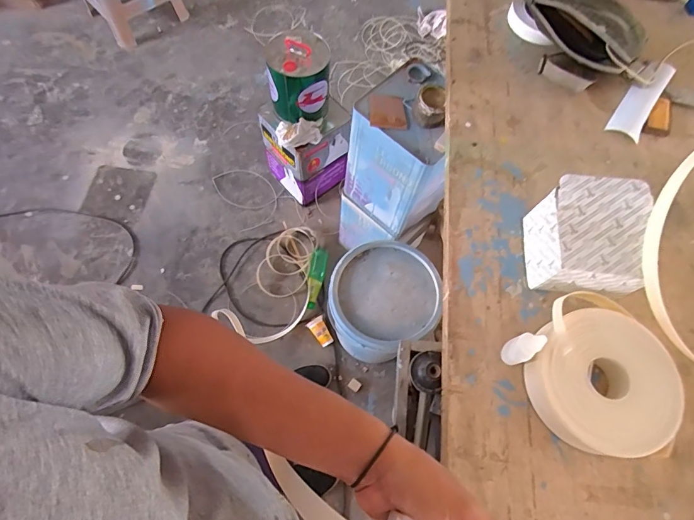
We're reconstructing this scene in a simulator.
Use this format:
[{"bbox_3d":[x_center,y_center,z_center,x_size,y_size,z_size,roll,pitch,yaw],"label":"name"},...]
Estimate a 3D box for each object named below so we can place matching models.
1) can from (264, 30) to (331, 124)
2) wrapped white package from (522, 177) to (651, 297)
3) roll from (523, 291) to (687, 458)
[{"bbox_3d":[-0.152,-0.562,1.241,0.182,0.201,0.188,1,67,-1],"label":"can"},{"bbox_3d":[0.333,-0.028,0.569,0.131,0.103,0.143,7,67,1],"label":"wrapped white package"},{"bbox_3d":[0.321,0.145,0.522,0.171,0.057,0.198,-18,69,-9],"label":"roll"}]

